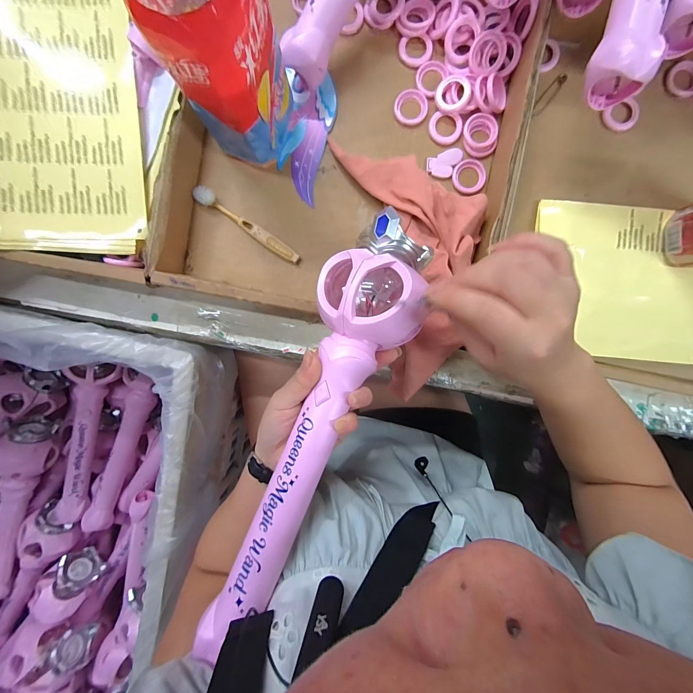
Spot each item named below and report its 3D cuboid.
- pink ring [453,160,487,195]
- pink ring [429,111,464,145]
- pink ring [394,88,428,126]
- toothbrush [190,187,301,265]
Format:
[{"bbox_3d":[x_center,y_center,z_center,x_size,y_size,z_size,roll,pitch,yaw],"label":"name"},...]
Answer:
[{"bbox_3d":[0.141,-0.194,0.348,0.037,0.005,0.039,0,95,1],"label":"pink ring"},{"bbox_3d":[0.112,-0.247,0.343,0.036,0.004,0.034,0,95,1],"label":"pink ring"},{"bbox_3d":[0.073,-0.270,0.342,0.037,0.007,0.036,0,95,1],"label":"pink ring"},{"bbox_3d":[-0.114,-0.138,0.352,0.138,0.010,0.018,35,95,-2],"label":"toothbrush"}]

